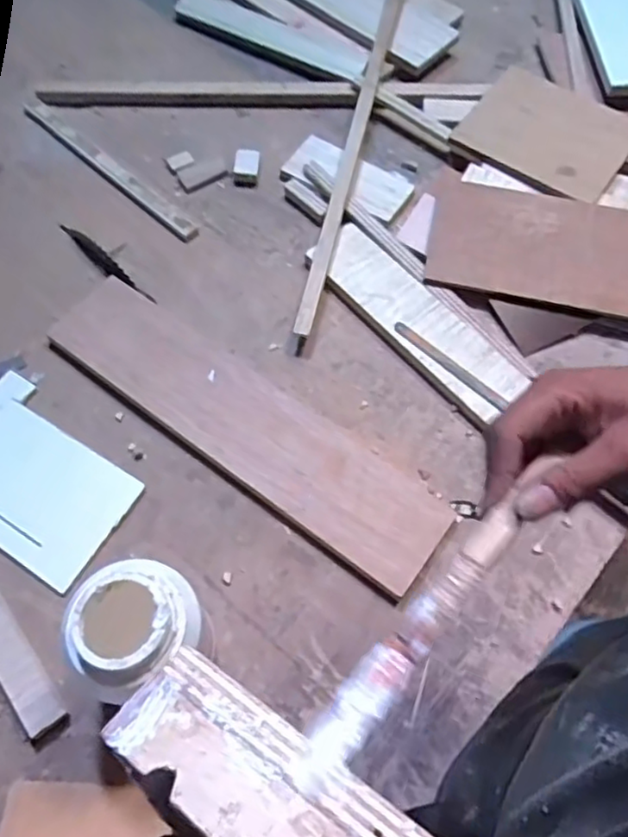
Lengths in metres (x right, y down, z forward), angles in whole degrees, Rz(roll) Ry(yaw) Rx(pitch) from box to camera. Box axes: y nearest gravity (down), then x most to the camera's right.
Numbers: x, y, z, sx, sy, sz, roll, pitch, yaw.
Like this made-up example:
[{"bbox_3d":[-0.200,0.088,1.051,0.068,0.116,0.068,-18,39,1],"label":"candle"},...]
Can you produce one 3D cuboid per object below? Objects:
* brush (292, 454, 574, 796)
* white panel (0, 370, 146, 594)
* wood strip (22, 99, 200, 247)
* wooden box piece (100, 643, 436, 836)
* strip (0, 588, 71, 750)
[{"bbox_3d":[0.054,0.085,0.284,0.017,0.008,0.179,39,59,15],"label":"brush"},{"bbox_3d":[-0.274,0.056,0.620,0.199,0.006,0.136,31,66,12],"label":"white panel"},{"bbox_3d":[-0.263,-0.317,0.800,0.316,0.006,0.027,41,68,16],"label":"wood strip"},{"bbox_3d":[-0.005,0.145,0.232,0.157,0.013,0.044,28,65,25],"label":"wooden box piece"},{"bbox_3d":[-0.268,0.184,0.545,0.034,0.021,0.187,-33,70,-18],"label":"strip"}]

